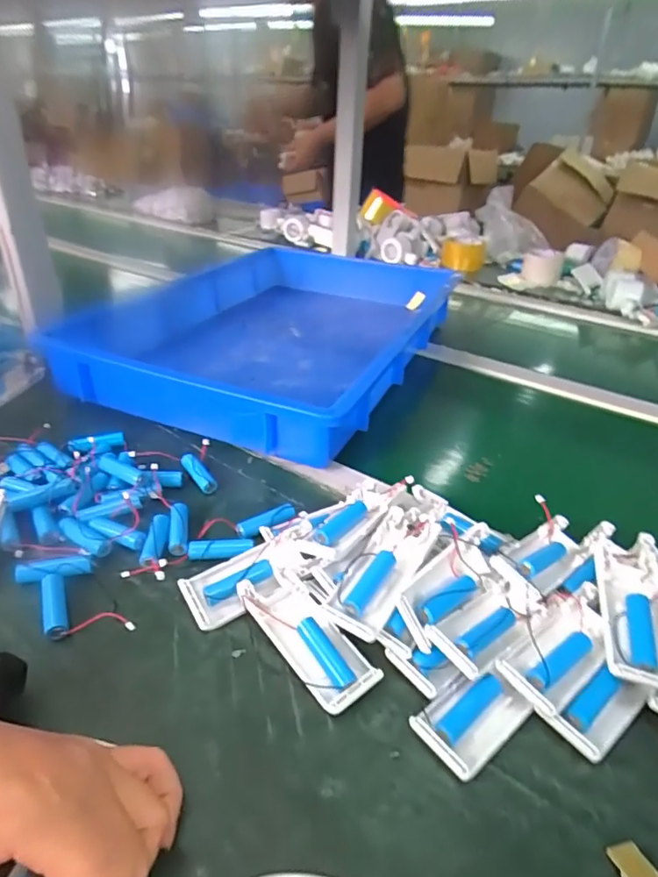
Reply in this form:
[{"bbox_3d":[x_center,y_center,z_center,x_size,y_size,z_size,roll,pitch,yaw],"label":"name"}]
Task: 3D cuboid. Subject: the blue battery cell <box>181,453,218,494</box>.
[{"bbox_3d":[-0.122,0.032,0.487,0.017,0.016,0.046,-20,39,-30],"label":"blue battery cell"}]

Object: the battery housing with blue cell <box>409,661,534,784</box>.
[{"bbox_3d":[0.083,0.158,0.299,0.066,0.019,0.039,-23,40,-33],"label":"battery housing with blue cell"}]

